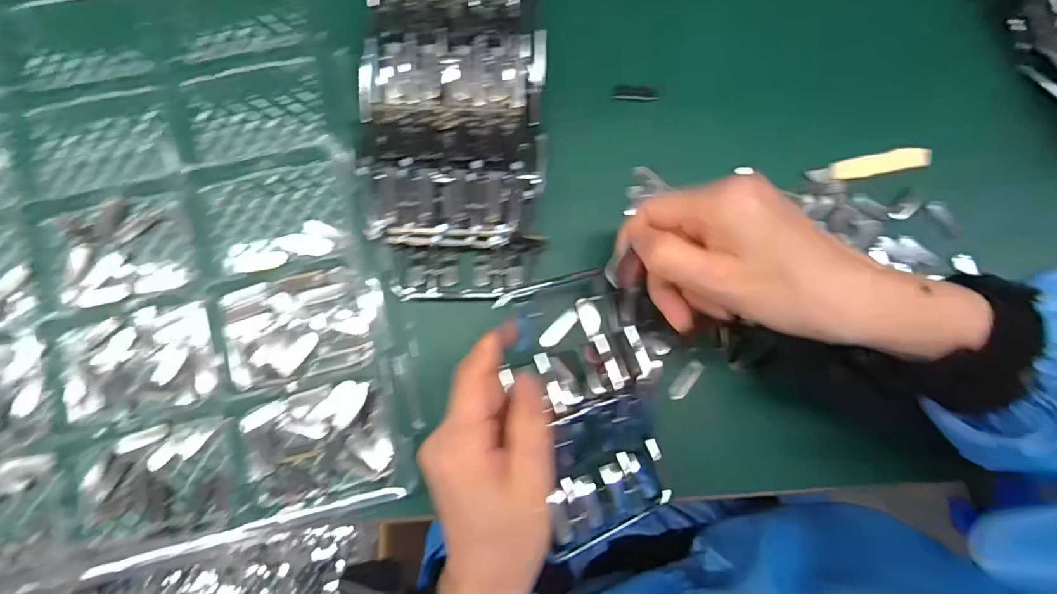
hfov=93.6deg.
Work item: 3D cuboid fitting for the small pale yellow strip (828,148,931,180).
[{"bbox_3d":[0.239,-0.091,0.337,0.073,0.006,0.015,-12,85,-4],"label":"small pale yellow strip"}]

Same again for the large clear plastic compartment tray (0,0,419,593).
[{"bbox_3d":[-0.351,-0.083,0.292,0.489,0.026,0.512,-11,85,-4],"label":"large clear plastic compartment tray"}]

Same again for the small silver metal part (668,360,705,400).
[{"bbox_3d":[0.101,0.053,0.315,0.011,0.006,0.029,40,84,2],"label":"small silver metal part"}]

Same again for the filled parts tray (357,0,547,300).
[{"bbox_3d":[-0.044,-0.107,0.306,0.110,0.048,0.215,-1,85,-3],"label":"filled parts tray"}]

